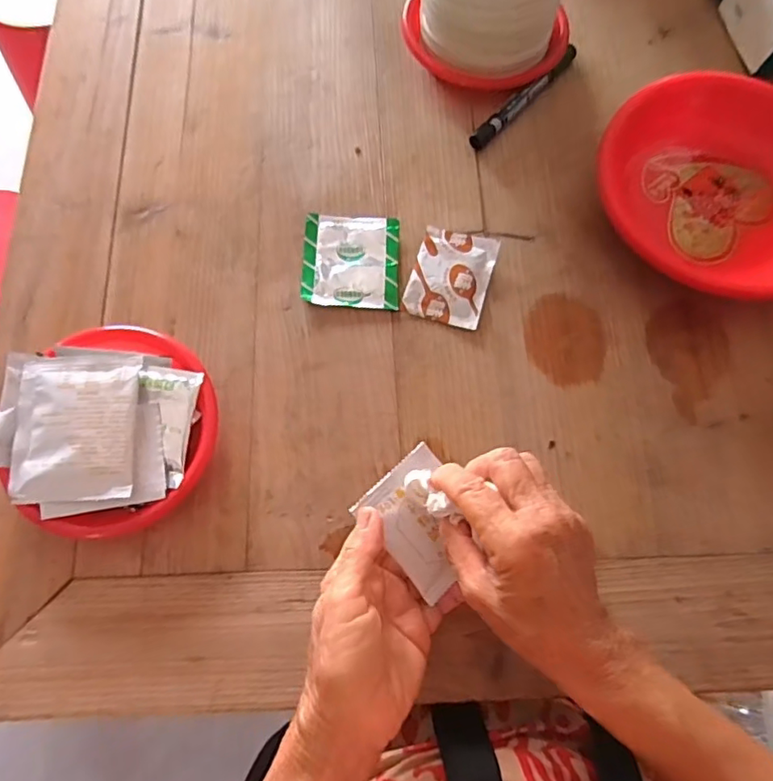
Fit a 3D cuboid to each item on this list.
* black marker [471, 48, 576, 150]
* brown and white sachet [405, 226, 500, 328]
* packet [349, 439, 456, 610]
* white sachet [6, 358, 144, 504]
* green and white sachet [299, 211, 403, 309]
[{"bbox_3d":[0.120,-0.251,0.487,0.015,0.016,0.133,43,77,12],"label":"black marker"},{"bbox_3d":[0.050,-0.089,0.437,0.057,0.009,0.078,17,73,5],"label":"brown and white sachet"},{"bbox_3d":[0.026,0.078,0.345,0.061,0.014,0.075,-41,92,-22],"label":"packet"},{"bbox_3d":[-0.203,0.024,0.371,0.077,0.009,0.094,-2,74,0],"label":"white sachet"},{"bbox_3d":[-0.028,-0.101,0.443,0.074,0.005,0.077,1,72,0],"label":"green and white sachet"}]

